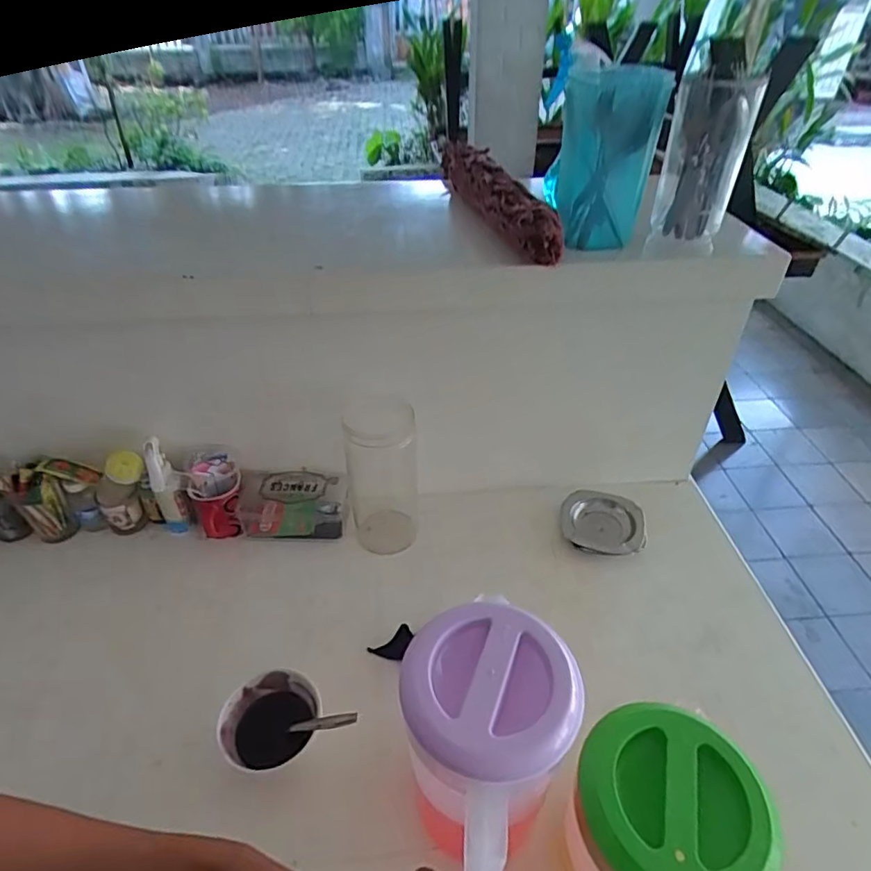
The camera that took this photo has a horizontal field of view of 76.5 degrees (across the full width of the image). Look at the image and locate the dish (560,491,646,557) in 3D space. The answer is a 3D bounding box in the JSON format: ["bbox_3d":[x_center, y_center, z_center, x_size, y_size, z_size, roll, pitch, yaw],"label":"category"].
[{"bbox_3d":[0.242,0.125,0.803,0.115,0.016,0.112,6,39,9],"label":"dish"}]

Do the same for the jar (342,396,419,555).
[{"bbox_3d":[-0.073,0.054,0.744,0.095,0.209,0.093,-1,39,1],"label":"jar"}]

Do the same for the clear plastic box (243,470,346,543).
[{"bbox_3d":[-0.201,0.100,0.791,0.142,0.071,0.071,-1,39,1],"label":"clear plastic box"}]

